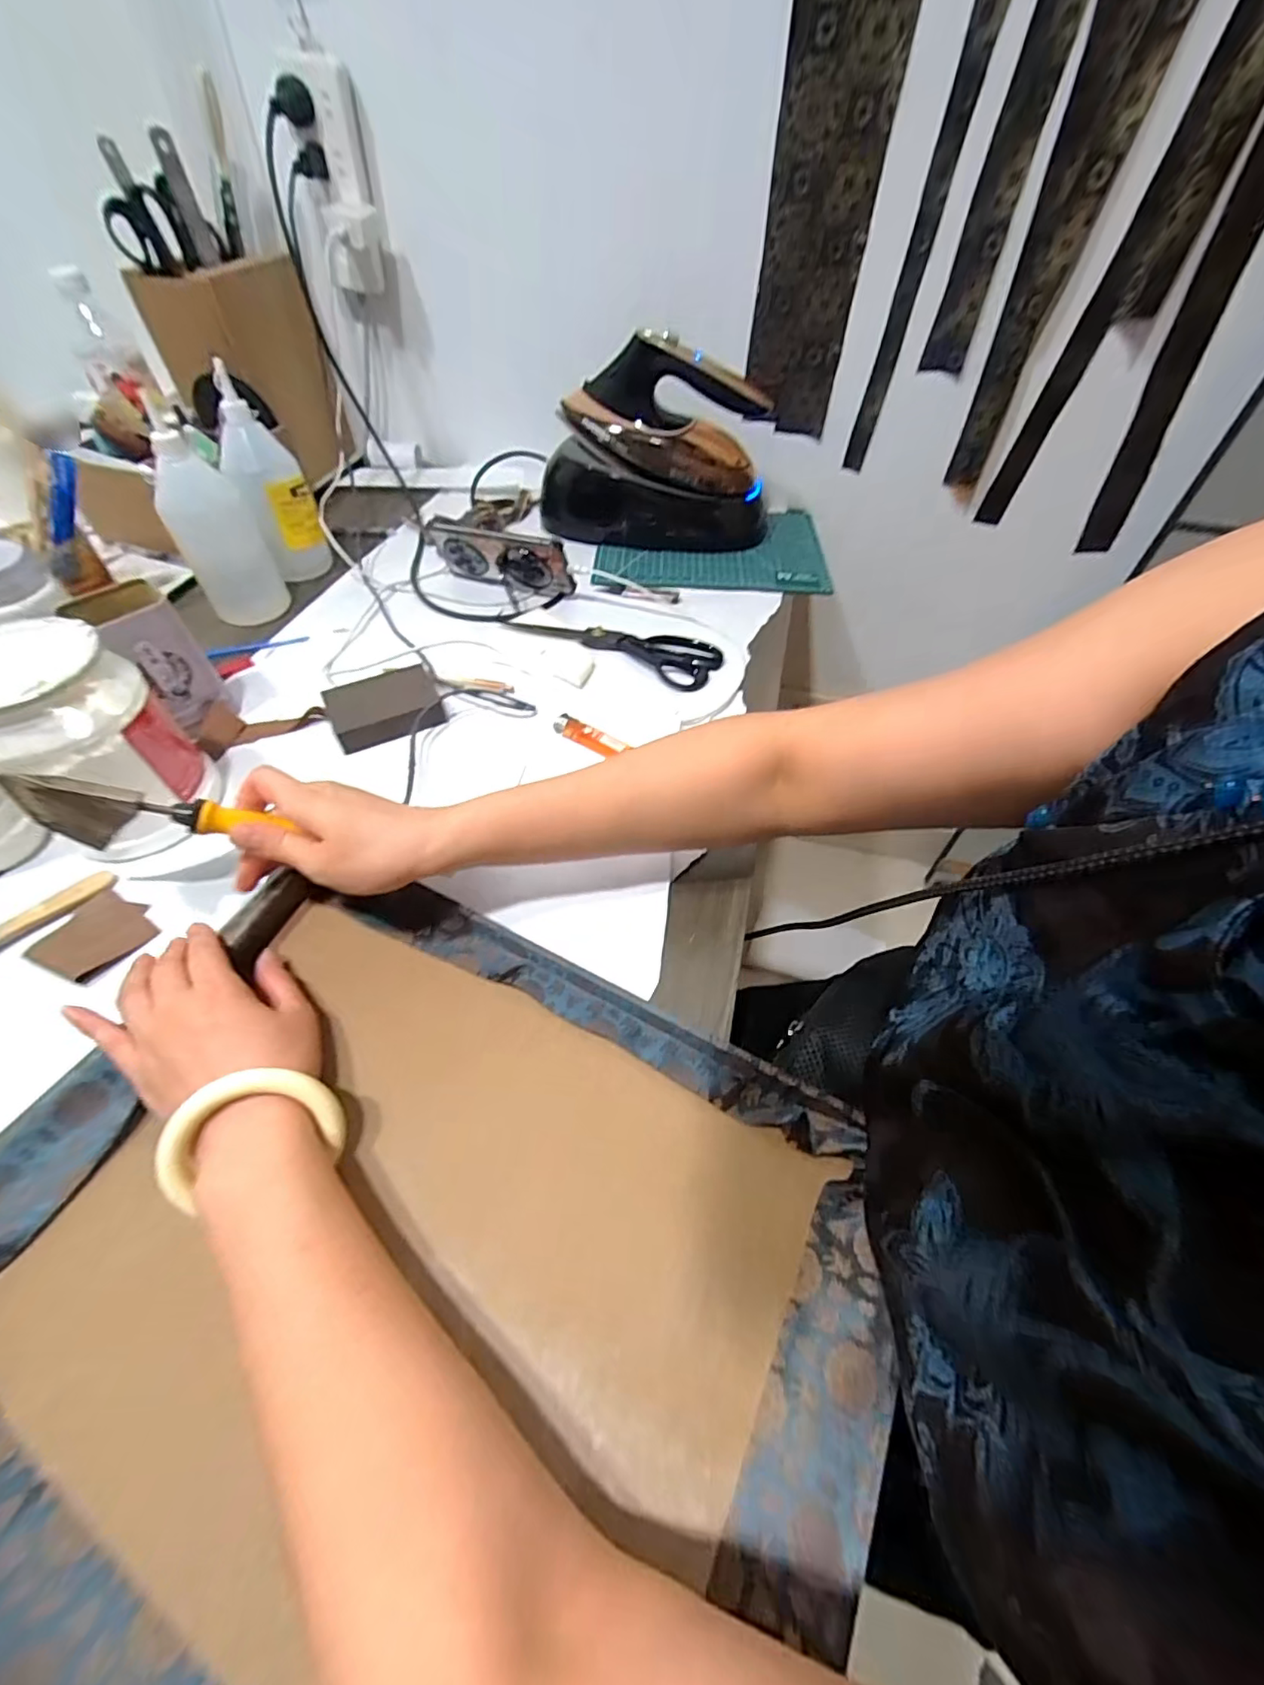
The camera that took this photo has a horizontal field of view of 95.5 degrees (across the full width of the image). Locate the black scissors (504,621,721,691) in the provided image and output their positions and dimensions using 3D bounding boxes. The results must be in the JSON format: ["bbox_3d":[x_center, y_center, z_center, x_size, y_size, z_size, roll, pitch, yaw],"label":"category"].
[{"bbox_3d":[-0.020,-0.214,0.619,0.229,0.015,0.075,15,54,10],"label":"black scissors"}]

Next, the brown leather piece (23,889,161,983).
[{"bbox_3d":[-0.370,0.064,0.397,0.061,0.005,0.060,17,55,12],"label":"brown leather piece"}]

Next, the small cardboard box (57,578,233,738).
[{"bbox_3d":[-0.414,-0.158,0.502,0.070,0.110,0.064,28,57,18],"label":"small cardboard box"}]

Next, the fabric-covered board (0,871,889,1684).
[{"bbox_3d":[-0.114,0.211,0.284,0.427,0.034,0.348,23,55,15],"label":"fabric-covered board"}]

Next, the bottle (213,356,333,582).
[{"bbox_3d":[-0.397,-0.392,0.638,0.069,0.178,0.060,-31,59,-22],"label":"bottle"}]

